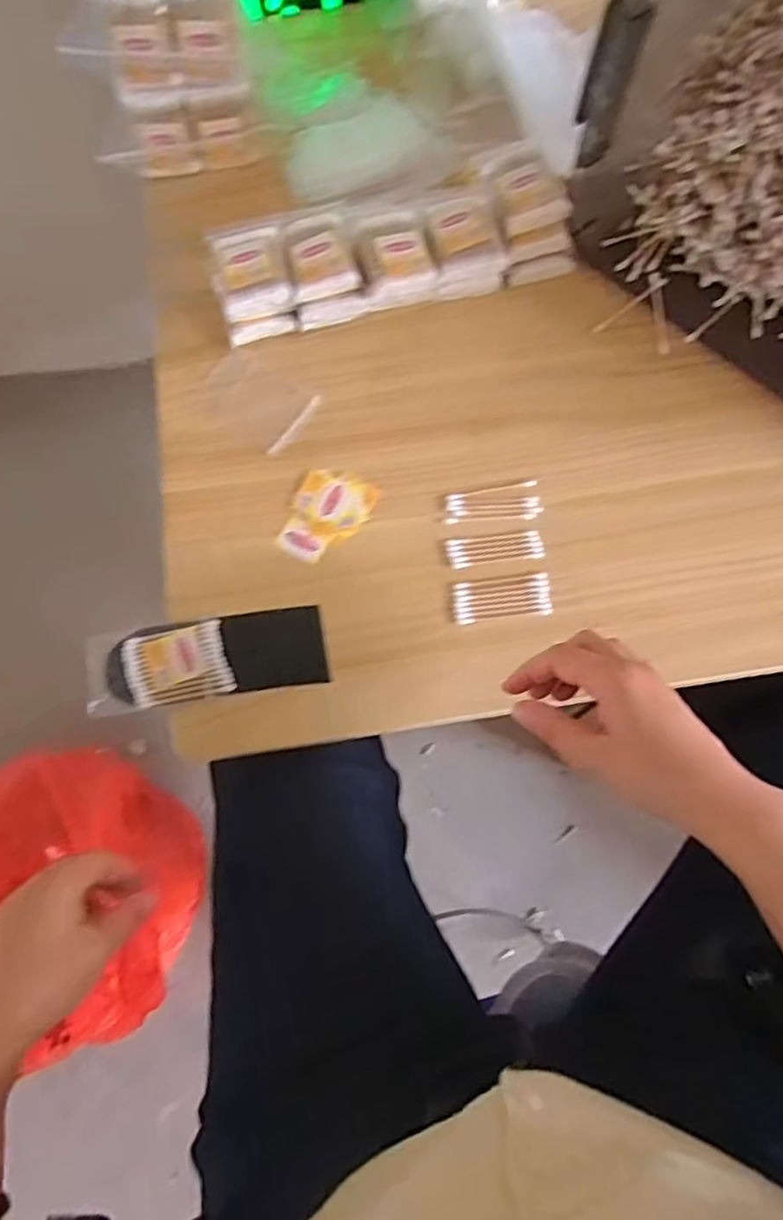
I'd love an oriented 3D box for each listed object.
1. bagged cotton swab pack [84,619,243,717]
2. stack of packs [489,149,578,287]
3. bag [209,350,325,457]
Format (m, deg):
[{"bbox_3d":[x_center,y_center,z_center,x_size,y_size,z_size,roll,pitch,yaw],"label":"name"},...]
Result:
[{"bbox_3d":[-0.178,0.042,0.529,0.105,0.006,0.063,-11,72,-2],"label":"bagged cotton swab pack"},{"bbox_3d":[0.123,-0.357,0.619,0.065,0.044,0.106,-13,72,-3],"label":"stack of packs"},{"bbox_3d":[-0.118,-0.183,0.604,0.099,0.004,0.067,36,76,12],"label":"bag"}]

